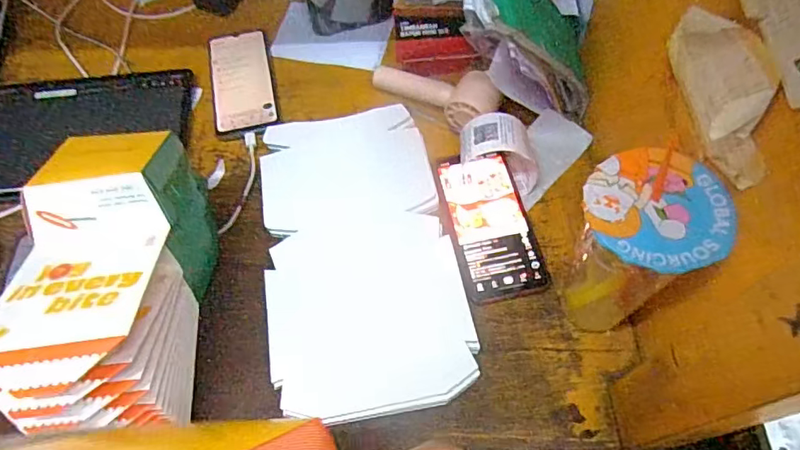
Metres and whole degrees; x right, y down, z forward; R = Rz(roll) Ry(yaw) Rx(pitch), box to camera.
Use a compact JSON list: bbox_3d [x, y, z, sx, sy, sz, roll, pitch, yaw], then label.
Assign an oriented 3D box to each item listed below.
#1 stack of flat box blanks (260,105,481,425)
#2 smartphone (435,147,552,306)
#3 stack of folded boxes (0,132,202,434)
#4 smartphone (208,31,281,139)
[{"bbox_3d":[-0.042,0.017,0.513,0.179,0.009,0.325,-9,61,-5],"label":"stack of flat box blanks"},{"bbox_3d":[0.092,-0.003,0.517,0.077,0.010,0.158,-9,61,-5],"label":"smartphone"},{"bbox_3d":[-0.232,0.053,0.427,0.106,0.149,0.229,-5,61,-3],"label":"stack of folded boxes"},{"bbox_3d":[-0.192,-0.176,0.625,0.075,0.011,0.157,-12,62,-6],"label":"smartphone"}]

